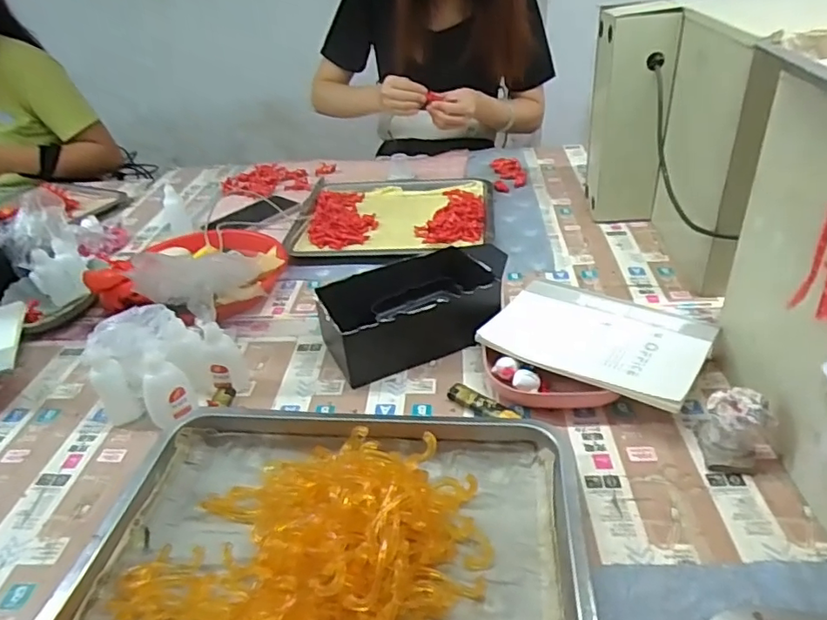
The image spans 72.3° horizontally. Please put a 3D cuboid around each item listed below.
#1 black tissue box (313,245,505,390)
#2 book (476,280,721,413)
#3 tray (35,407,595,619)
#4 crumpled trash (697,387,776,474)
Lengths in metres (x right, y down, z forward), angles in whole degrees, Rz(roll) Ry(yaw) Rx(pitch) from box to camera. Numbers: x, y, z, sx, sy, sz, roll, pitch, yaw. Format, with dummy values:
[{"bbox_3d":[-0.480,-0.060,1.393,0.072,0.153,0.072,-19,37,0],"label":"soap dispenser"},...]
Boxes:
[{"bbox_3d":[0.006,0.001,0.619,0.204,0.071,0.120,-18,36,-18],"label":"black tissue box"},{"bbox_3d":[0.179,0.023,0.555,0.193,0.012,0.131,19,41,32],"label":"book"},{"bbox_3d":[-0.059,0.162,0.392,0.342,0.057,0.264,1,34,9],"label":"tray"},{"bbox_3d":[0.262,0.093,0.452,0.053,0.055,0.051,7,36,19],"label":"crumpled trash"}]

